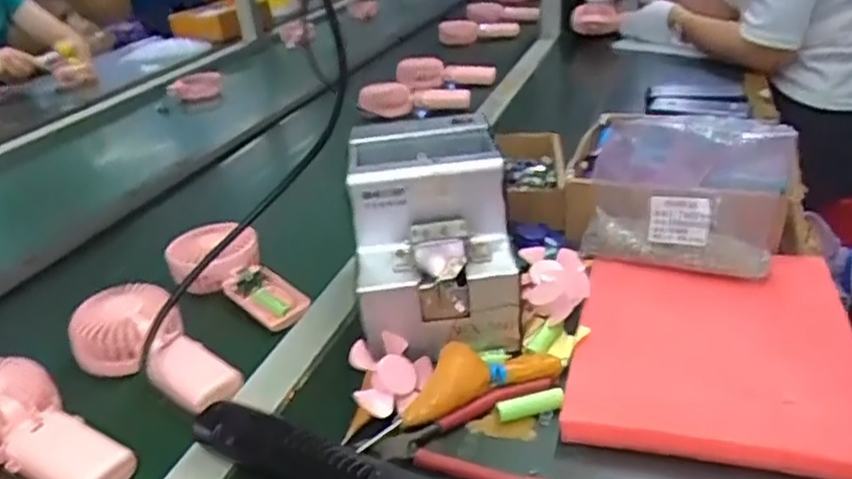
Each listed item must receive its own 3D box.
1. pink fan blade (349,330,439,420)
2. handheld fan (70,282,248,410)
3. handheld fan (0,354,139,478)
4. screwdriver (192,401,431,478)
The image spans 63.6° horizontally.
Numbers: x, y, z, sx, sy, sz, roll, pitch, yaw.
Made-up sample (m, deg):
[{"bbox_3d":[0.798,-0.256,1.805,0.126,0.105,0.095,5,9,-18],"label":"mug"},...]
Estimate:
[{"bbox_3d":[-0.029,0.100,0.514,0.058,0.015,0.069,45,46,13],"label":"pink fan blade"},{"bbox_3d":[-0.224,0.095,0.588,0.164,0.043,0.076,24,36,20],"label":"handheld fan"},{"bbox_3d":[-0.289,0.140,0.494,0.164,0.046,0.084,15,33,33],"label":"handheld fan"},{"bbox_3d":[-0.048,0.150,0.431,0.233,0.041,0.028,9,30,24],"label":"screwdriver"}]

